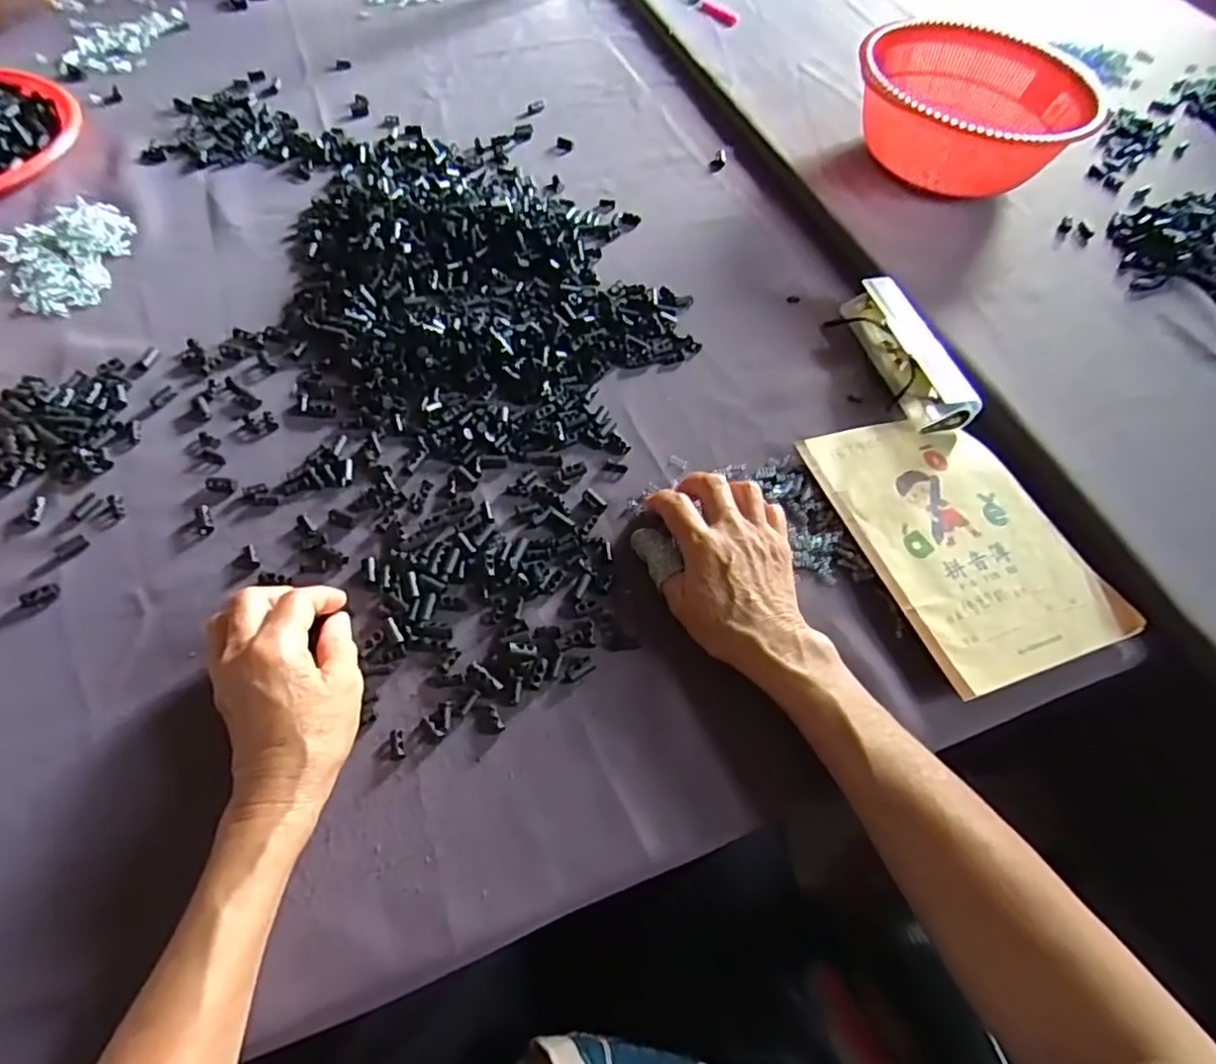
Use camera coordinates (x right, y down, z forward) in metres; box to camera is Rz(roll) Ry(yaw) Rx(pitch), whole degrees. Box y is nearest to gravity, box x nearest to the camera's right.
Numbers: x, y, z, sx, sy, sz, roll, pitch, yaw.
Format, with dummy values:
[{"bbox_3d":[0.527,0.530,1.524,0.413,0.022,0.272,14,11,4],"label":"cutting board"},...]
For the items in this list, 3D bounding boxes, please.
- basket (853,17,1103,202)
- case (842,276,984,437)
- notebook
[{"bbox_3d":[0.356,-0.431,0.670,0.226,0.097,0.193,-7,59,-9],"label":"basket"},{"bbox_3d":[0.247,-0.149,0.528,0.046,0.034,0.150,-8,59,-9],"label":"case"},{"bbox_3d":[0.244,-0.001,0.450,0.141,0.008,0.204,-15,60,-13],"label":"notebook"}]

